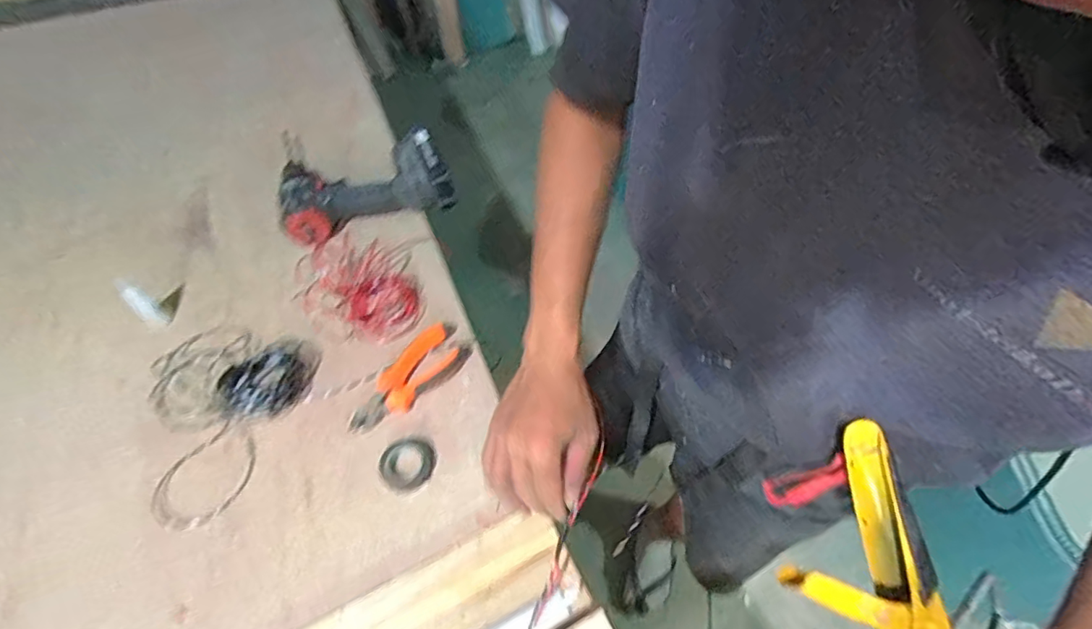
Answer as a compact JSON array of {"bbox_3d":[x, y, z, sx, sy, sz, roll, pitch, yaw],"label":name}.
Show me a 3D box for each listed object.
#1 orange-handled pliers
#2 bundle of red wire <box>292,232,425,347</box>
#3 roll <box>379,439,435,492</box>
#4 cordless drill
[{"bbox_3d":[-0.158,0.072,0.591,0.059,0.019,0.157,37,65,23],"label":"orange-handled pliers"},{"bbox_3d":[-0.231,-0.043,0.642,0.147,0.059,0.153,-17,58,-9],"label":"bundle of red wire"},{"bbox_3d":[-0.147,0.156,0.540,0.056,0.016,0.052,-1,57,2],"label":"roll"},{"bbox_3d":[-0.254,-0.178,0.718,0.230,0.078,0.132,-15,57,-8],"label":"cordless drill"}]

